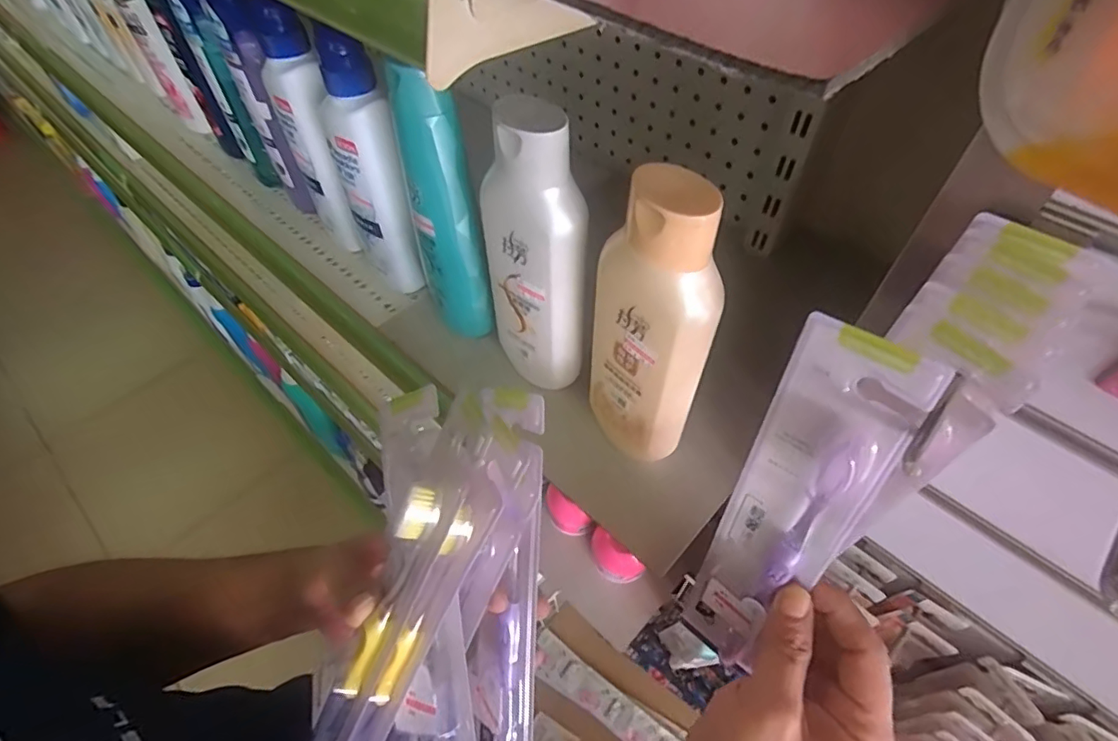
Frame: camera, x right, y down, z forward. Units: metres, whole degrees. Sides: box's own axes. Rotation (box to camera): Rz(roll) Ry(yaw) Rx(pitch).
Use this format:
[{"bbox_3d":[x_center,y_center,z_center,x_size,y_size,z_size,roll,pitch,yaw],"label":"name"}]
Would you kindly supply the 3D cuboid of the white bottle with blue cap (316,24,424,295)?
[{"bbox_3d":[-0.147,-0.149,0.441,0.048,0.208,0.044,-23,55,-14],"label":"white bottle with blue cap"}]

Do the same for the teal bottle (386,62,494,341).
[{"bbox_3d":[-0.083,-0.105,0.398,0.046,0.213,0.039,-14,54,-8],"label":"teal bottle"}]

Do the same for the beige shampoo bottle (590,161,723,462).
[{"bbox_3d":[0.053,-0.021,0.318,0.037,0.209,0.058,-27,56,-17],"label":"beige shampoo bottle"}]

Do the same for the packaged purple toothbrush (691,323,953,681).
[{"bbox_3d":[0.107,0.079,0.268,0.053,0.221,0.024,26,39,21],"label":"packaged purple toothbrush"}]

